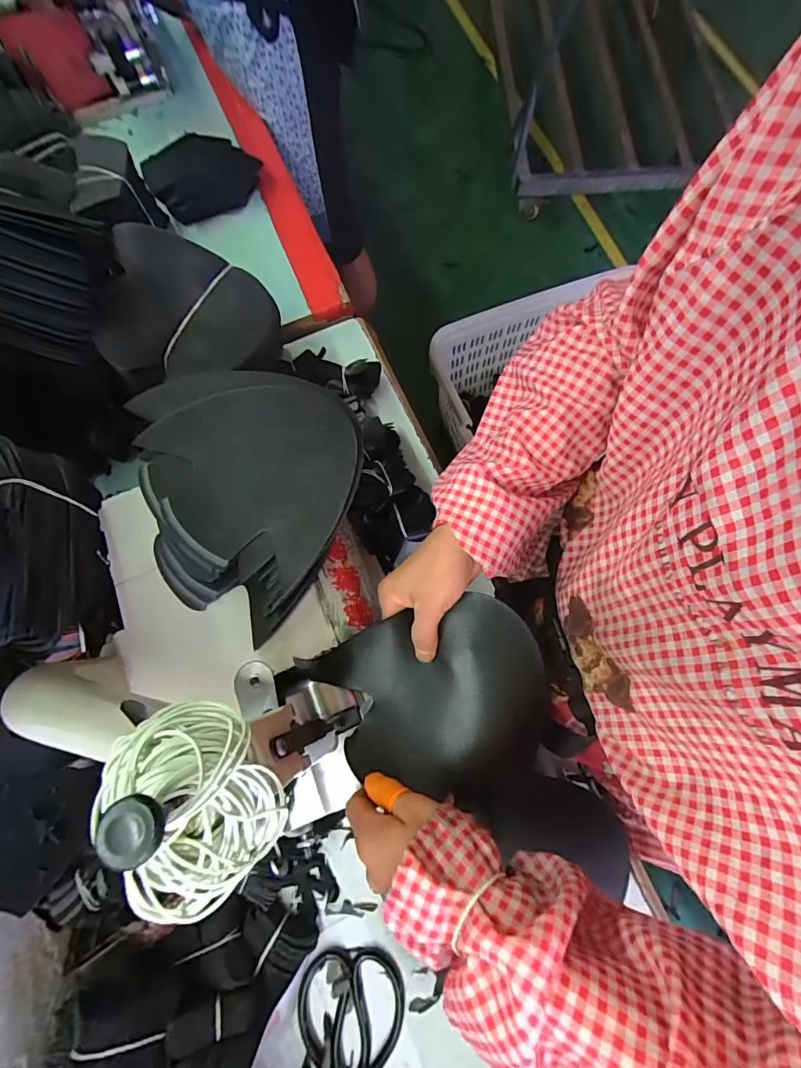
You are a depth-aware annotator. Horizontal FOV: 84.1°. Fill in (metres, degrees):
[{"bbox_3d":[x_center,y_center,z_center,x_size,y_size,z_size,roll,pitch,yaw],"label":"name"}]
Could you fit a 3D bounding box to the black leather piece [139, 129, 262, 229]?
[{"bbox_3d":[-0.296,-0.545,0.676,0.167,0.046,0.107,-25,107,-22],"label":"black leather piece"}]

